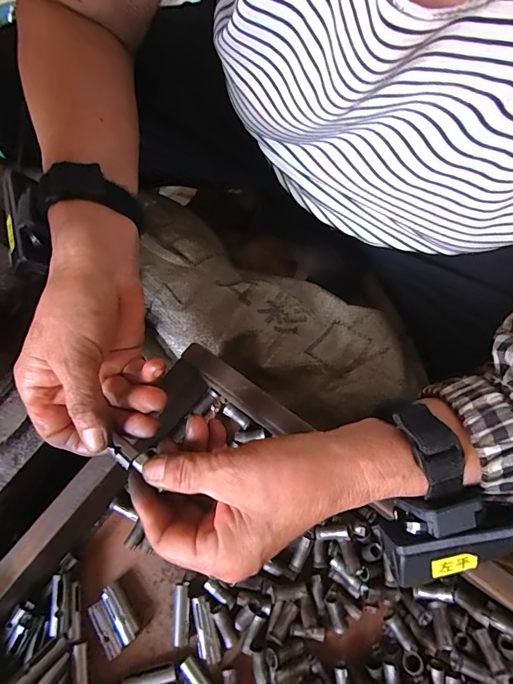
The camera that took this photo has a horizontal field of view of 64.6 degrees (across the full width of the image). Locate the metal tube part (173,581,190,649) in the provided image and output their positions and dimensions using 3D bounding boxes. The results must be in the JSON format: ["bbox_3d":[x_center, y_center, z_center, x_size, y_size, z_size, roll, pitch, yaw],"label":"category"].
[{"bbox_3d":[-0.053,0.193,0.288,0.011,0.008,0.037,-1,74,1],"label":"metal tube part"}]

